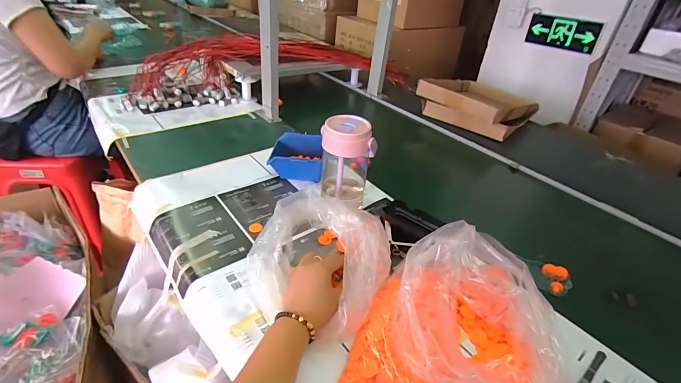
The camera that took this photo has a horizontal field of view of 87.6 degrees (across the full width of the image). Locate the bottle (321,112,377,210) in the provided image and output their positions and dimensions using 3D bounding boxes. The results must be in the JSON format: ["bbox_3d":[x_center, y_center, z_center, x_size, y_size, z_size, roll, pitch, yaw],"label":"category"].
[{"bbox_3d":[0.014,-0.058,0.647,0.094,0.164,0.107,0,39,1],"label":"bottle"}]

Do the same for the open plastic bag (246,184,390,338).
[{"bbox_3d":[-0.027,0.095,0.518,0.186,0.084,0.188,19,43,23],"label":"open plastic bag"}]

